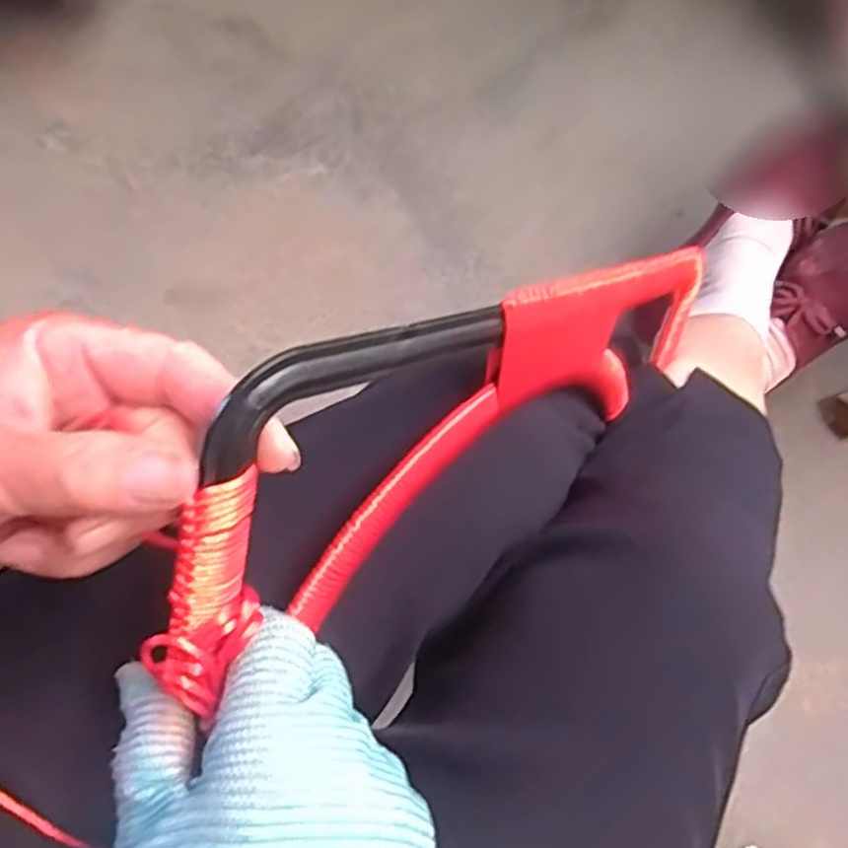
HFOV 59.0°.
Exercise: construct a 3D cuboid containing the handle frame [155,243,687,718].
[{"bbox_3d":[0.031,-0.013,0.299,0.032,0.107,0.301,32,40,32],"label":"handle frame"}]

